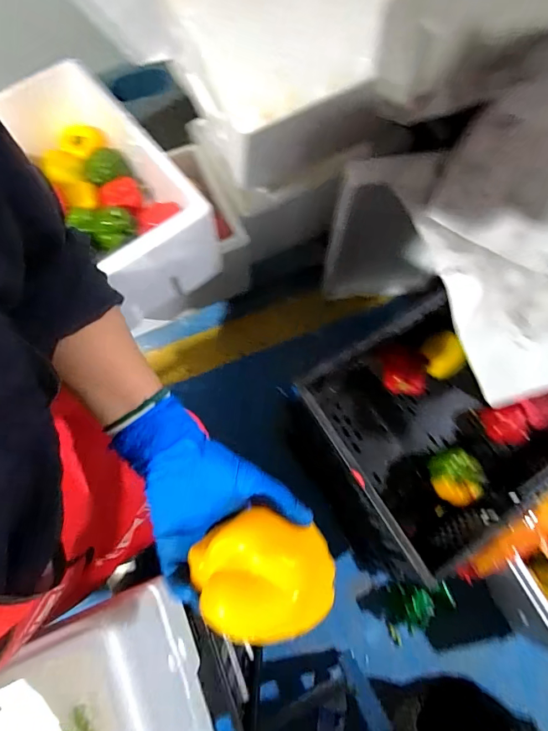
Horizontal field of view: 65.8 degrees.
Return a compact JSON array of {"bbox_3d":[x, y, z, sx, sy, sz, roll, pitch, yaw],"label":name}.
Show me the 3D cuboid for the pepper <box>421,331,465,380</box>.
[{"bbox_3d":[0.368,-0.024,0.927,0.083,0.065,0.091,-12,74,-4],"label":"pepper"}]

